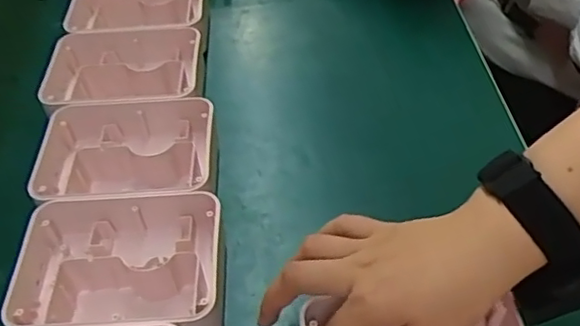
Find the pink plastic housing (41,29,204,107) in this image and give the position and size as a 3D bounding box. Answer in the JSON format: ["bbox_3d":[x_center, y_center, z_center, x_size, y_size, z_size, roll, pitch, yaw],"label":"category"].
[{"bbox_3d":[-0.146,-0.076,0.535,0.132,0.046,0.099,-4,47,-1],"label":"pink plastic housing"}]

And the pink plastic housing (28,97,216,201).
[{"bbox_3d":[-0.125,-0.001,0.469,0.137,0.041,0.098,-5,47,-1],"label":"pink plastic housing"}]

